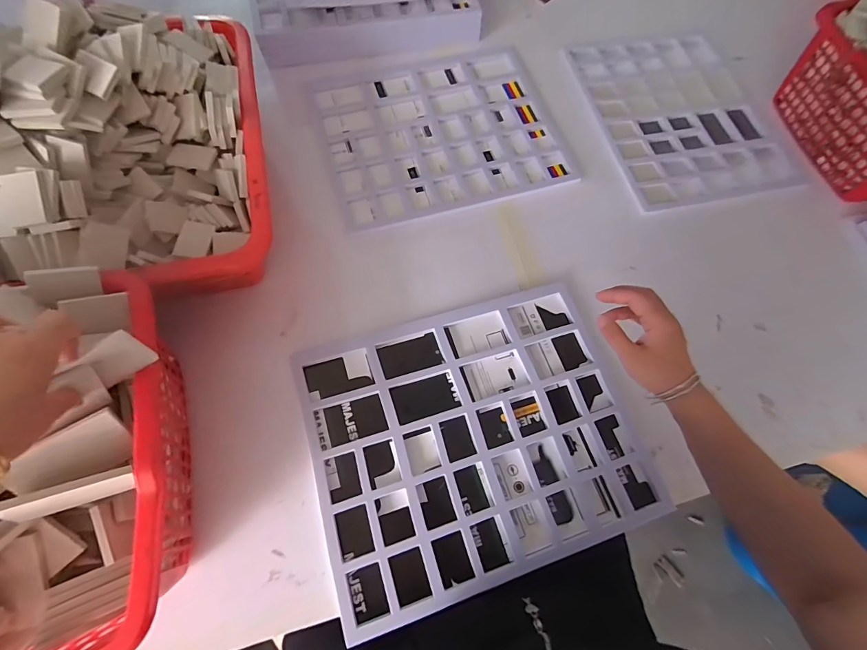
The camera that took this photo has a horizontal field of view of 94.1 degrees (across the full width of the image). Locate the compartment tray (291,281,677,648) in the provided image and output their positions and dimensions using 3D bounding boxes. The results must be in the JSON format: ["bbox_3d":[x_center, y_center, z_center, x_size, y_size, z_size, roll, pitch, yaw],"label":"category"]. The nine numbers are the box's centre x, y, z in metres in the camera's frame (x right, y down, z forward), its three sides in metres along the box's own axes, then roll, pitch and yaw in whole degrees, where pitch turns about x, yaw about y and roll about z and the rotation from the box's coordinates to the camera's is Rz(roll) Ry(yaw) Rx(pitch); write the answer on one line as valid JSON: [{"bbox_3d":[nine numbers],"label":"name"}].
[{"bbox_3d":[0.054,0.144,0.548,0.417,0.039,0.348,-16,70,-8],"label":"compartment tray"}]

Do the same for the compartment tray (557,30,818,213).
[{"bbox_3d":[0.478,-0.419,0.783,0.354,0.018,0.403,-13,70,-6],"label":"compartment tray"}]

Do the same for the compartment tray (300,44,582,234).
[{"bbox_3d":[0.009,-0.356,0.739,0.420,0.027,0.347,-17,71,-8],"label":"compartment tray"}]

